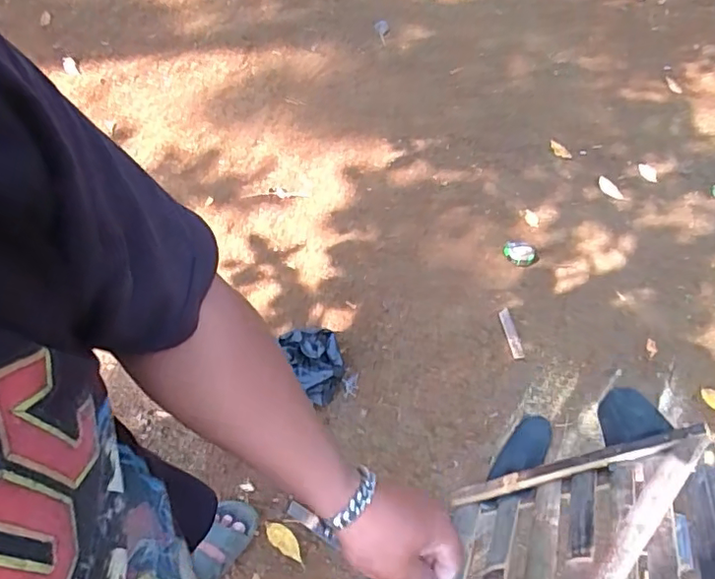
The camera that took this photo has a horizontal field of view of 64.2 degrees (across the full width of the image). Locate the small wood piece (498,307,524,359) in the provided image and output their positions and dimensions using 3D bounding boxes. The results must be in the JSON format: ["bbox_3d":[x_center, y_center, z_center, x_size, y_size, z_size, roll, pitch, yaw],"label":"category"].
[{"bbox_3d":[0.405,0.115,1.504,0.032,0.012,0.138,-9,60,-7],"label":"small wood piece"}]

